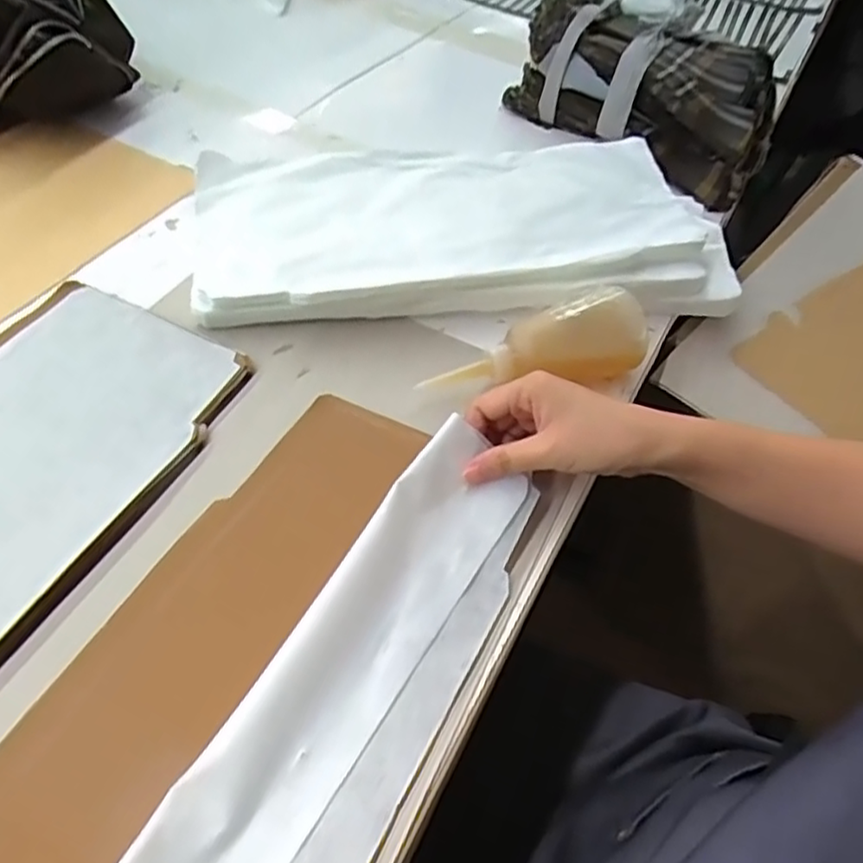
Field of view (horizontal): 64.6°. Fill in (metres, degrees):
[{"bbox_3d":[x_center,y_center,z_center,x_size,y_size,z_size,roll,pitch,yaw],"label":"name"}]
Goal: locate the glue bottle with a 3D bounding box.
[{"bbox_3d":[0.080,-0.057,0.510,0.166,0.065,0.053,-16,56,-17],"label":"glue bottle"}]

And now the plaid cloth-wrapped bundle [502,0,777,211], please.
[{"bbox_3d":[0.229,-0.371,0.731,0.284,0.091,0.163,30,55,17],"label":"plaid cloth-wrapped bundle"}]

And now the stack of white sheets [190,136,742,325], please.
[{"bbox_3d":[0.028,-0.183,0.605,0.454,0.059,0.200,-3,53,-8],"label":"stack of white sheets"}]

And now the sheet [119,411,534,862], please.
[{"bbox_3d":[-0.062,0.164,0.340,0.094,0.043,0.397,26,56,15],"label":"sheet"}]

